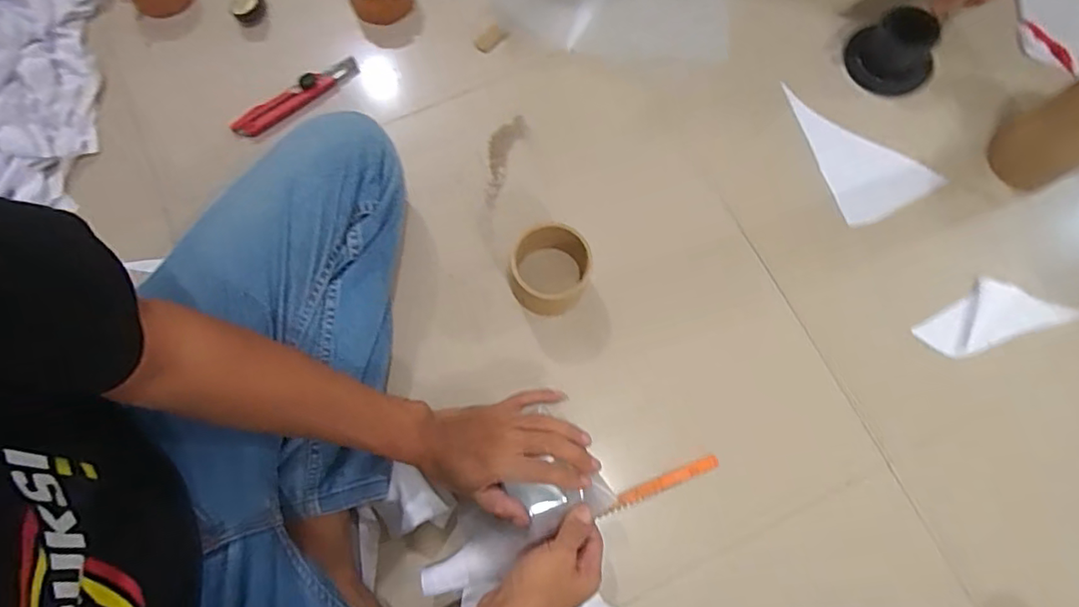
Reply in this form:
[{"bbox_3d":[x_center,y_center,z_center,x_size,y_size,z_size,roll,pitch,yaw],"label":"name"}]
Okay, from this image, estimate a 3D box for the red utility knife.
[{"bbox_3d":[-0.291,-0.247,0.688,0.162,0.015,0.030,-34,77,-9],"label":"red utility knife"}]

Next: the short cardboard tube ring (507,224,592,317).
[{"bbox_3d":[0.010,-0.035,0.607,0.082,0.069,0.080,0,74,0],"label":"short cardboard tube ring"}]

